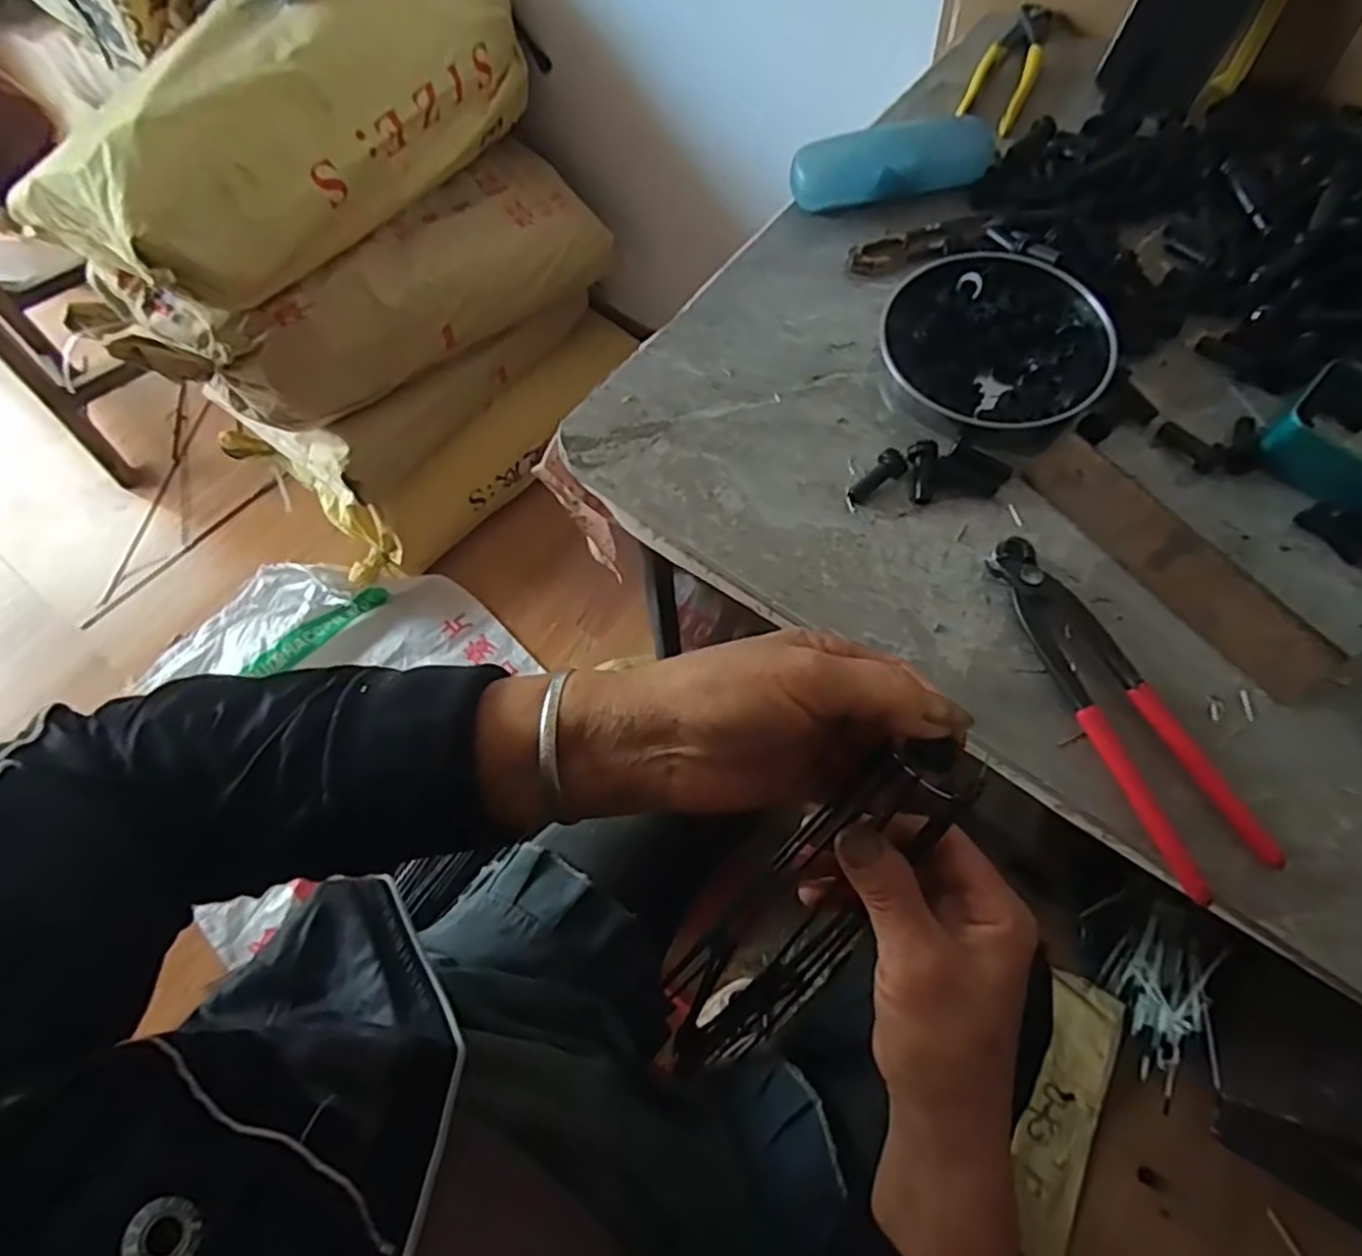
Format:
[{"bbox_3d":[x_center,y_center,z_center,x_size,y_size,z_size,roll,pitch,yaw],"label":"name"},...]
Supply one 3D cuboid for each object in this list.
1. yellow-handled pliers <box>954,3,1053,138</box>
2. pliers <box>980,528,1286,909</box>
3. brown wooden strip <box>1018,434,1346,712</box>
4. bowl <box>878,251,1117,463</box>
[{"bbox_3d":[0.276,-0.471,0.588,0.048,0.011,0.173,22,69,11],"label":"yellow-handled pliers"},{"bbox_3d":[0.225,0.035,0.364,0.060,0.015,0.192,-24,68,-8],"label":"pliers"},{"bbox_3d":[0.269,-0.037,0.387,0.009,0.034,0.178,-20,64,-43],"label":"brown wooden strip"},{"bbox_3d":[0.197,-0.177,0.450,0.134,0.027,0.136,-1,67,2],"label":"bowl"}]

